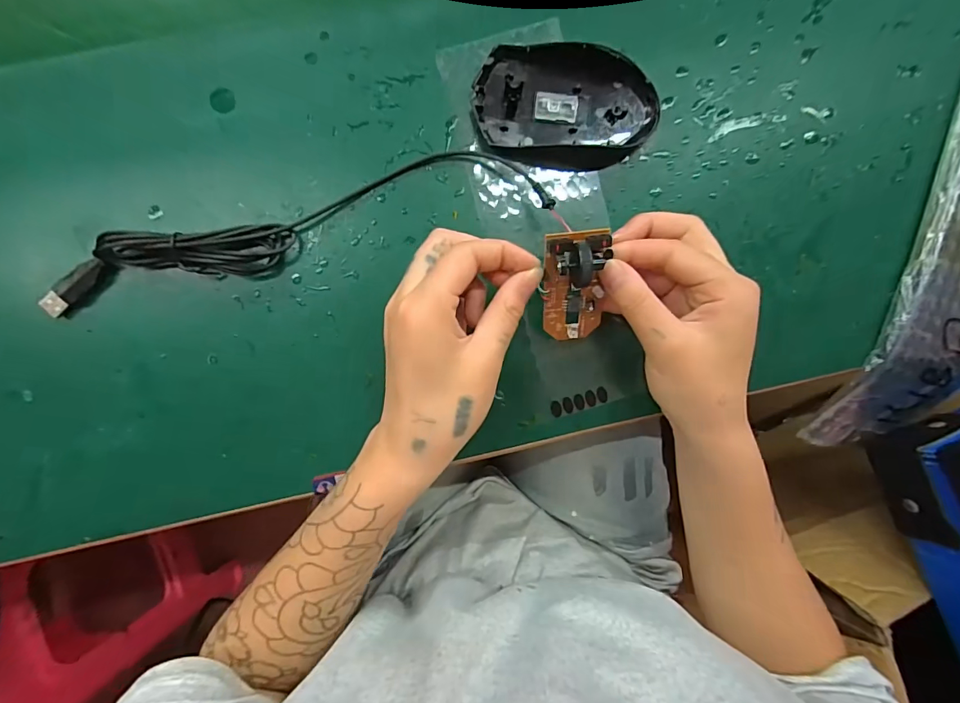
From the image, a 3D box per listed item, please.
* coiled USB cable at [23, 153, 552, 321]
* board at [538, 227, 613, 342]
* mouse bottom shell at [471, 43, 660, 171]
[{"bbox_3d":[-0.112,-0.079,0.266,0.312,0.019,0.045,-15,93,-1],"label":"coiled USB cable"},{"bbox_3d":[0.056,-0.033,0.248,0.036,0.027,0.066,-9,135,-2],"label":"board"},{"bbox_3d":[0.054,-0.153,0.272,0.113,0.014,0.066,3,92,-2],"label":"mouse bottom shell"}]

